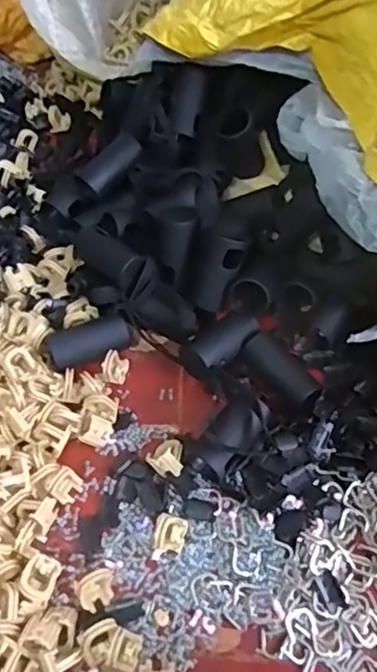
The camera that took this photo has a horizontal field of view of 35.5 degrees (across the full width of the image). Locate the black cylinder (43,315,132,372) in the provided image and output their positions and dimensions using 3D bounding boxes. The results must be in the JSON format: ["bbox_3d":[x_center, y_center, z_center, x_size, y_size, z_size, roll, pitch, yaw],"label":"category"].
[{"bbox_3d":[-0.077,0.006,0.458,0.067,0.023,0.033,-21,60,-9],"label":"black cylinder"}]

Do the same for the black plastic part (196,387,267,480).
[{"bbox_3d":[0.030,0.071,0.408,0.034,0.033,0.056,32,66,20],"label":"black plastic part"}]

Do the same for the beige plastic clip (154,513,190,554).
[{"bbox_3d":[-0.012,0.128,0.383,0.020,0.018,0.023,14,61,11],"label":"beige plastic clip"}]

